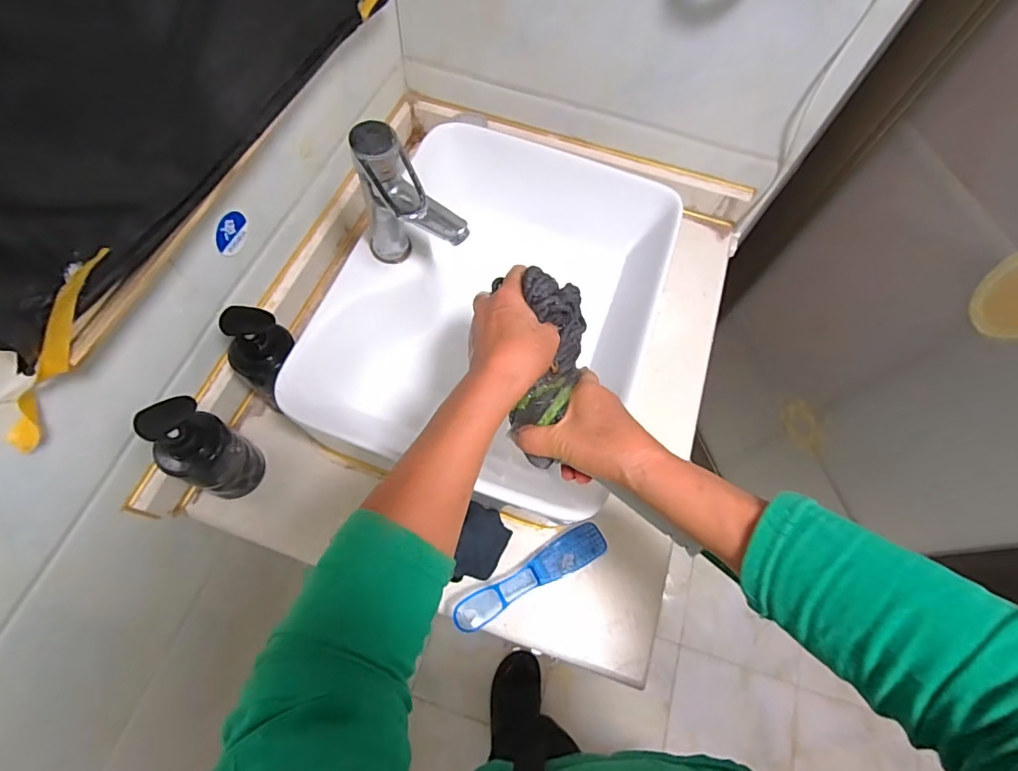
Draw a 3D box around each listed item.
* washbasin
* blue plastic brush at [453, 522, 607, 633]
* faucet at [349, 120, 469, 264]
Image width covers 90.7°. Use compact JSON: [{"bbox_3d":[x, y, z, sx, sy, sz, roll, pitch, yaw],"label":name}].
[{"bbox_3d":[-0.009,-0.103,0.653,0.362,0.143,0.469,19,67,4],"label":"washbasin"},{"bbox_3d":[0.025,0.217,0.573,0.187,0.032,0.039,-26,71,-14],"label":"blue plastic brush"},{"bbox_3d":[-0.100,-0.166,0.518,0.116,0.161,0.052,39,70,12],"label":"faucet"}]

